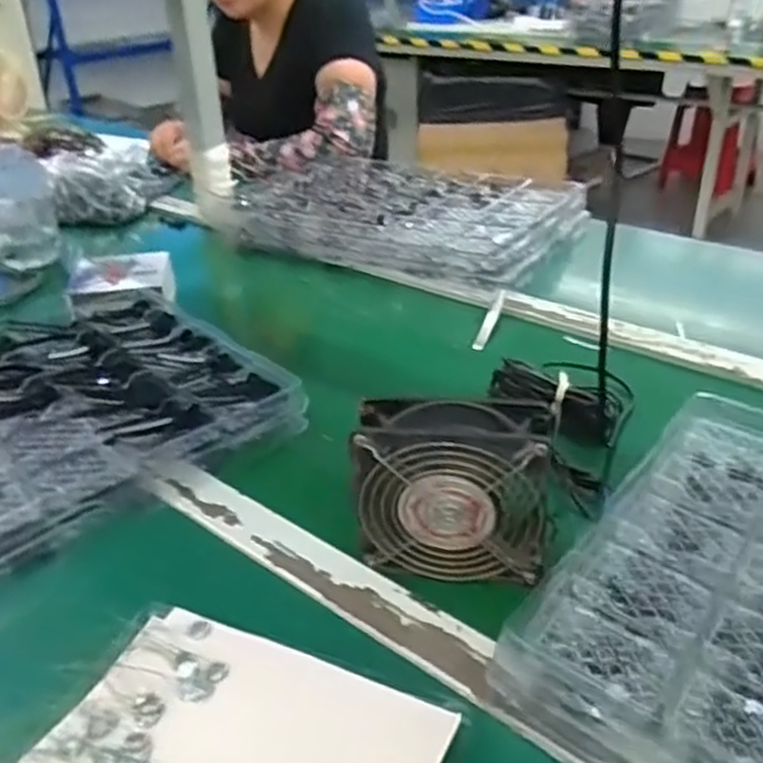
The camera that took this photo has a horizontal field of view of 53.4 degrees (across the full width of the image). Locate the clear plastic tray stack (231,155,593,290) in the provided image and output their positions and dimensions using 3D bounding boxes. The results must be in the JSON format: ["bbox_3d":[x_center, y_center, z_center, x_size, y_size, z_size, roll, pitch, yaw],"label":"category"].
[{"bbox_3d":[0.030,-0.242,1.079,0.475,0.051,0.335,14,34,27],"label":"clear plastic tray stack"}]

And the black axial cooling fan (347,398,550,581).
[{"bbox_3d":[0.047,0.069,0.484,0.120,0.110,0.049,4,31,12],"label":"black axial cooling fan"}]

